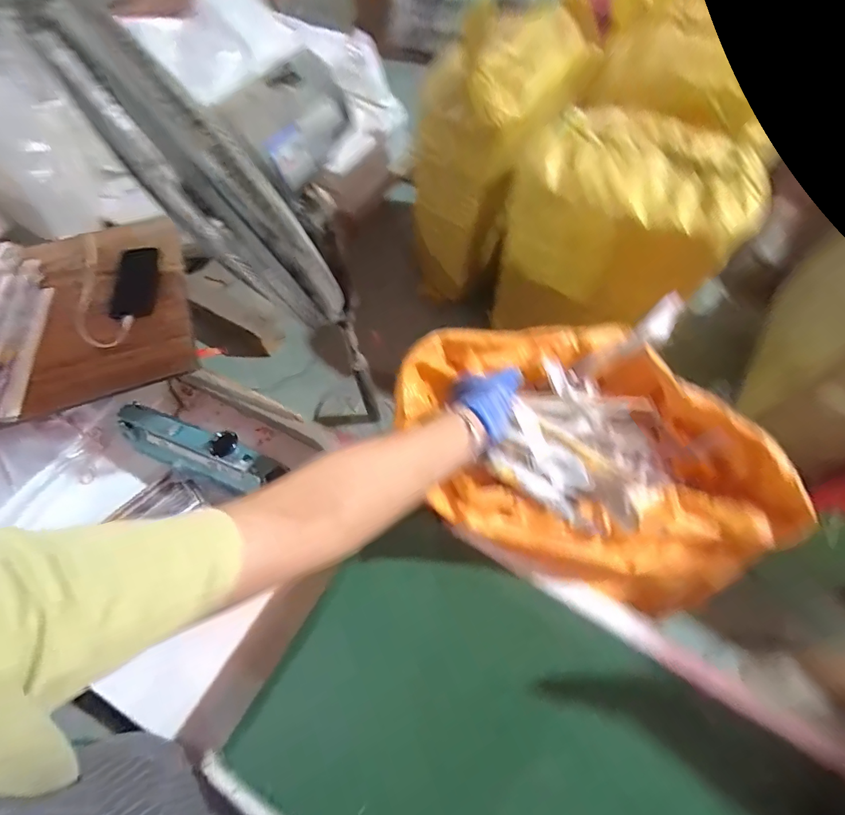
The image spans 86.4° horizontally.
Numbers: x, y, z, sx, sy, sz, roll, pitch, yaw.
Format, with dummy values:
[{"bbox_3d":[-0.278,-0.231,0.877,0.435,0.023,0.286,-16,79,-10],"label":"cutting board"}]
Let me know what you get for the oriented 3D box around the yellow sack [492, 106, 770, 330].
[{"bbox_3d":[0.428,-0.387,1.003,0.425,0.397,0.241,30,69,15],"label":"yellow sack"}]

